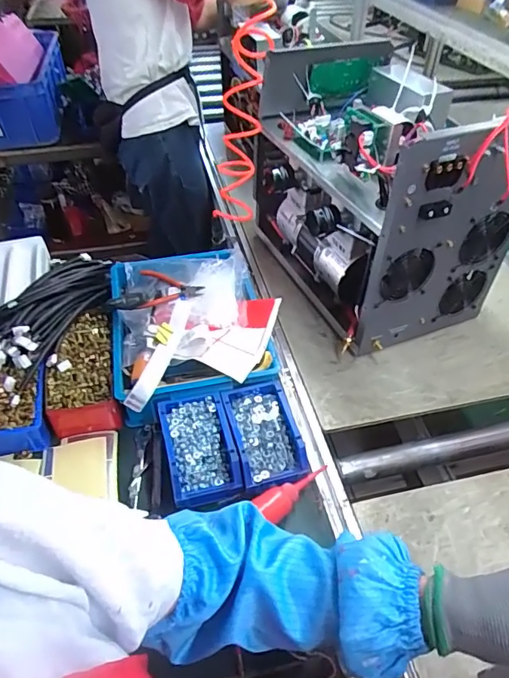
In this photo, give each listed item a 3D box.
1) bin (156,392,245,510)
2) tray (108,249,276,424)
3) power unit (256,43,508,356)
[{"bbox_3d":[-0.085,0.170,0.750,0.103,0.052,0.171,-11,46,-11],"label":"bin"},{"bbox_3d":[-0.123,-0.050,0.928,0.305,0.100,0.387,-11,46,-11],"label":"tray"},{"bbox_3d":[0.236,-0.335,1.057,0.335,0.437,0.615,-17,47,-16],"label":"power unit"}]

